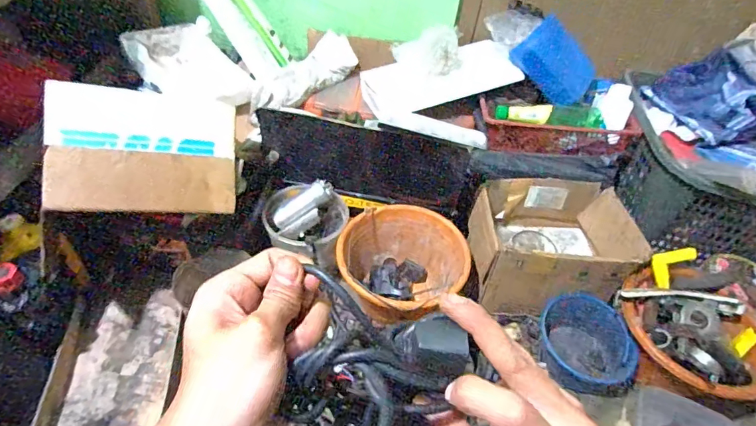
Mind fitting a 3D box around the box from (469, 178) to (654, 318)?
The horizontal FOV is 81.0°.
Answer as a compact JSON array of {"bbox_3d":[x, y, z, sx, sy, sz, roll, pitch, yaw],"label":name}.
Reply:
[{"bbox_3d":[0.364,0.067,0.956,0.323,0.152,0.253,3,46,-4],"label":"box"}]

